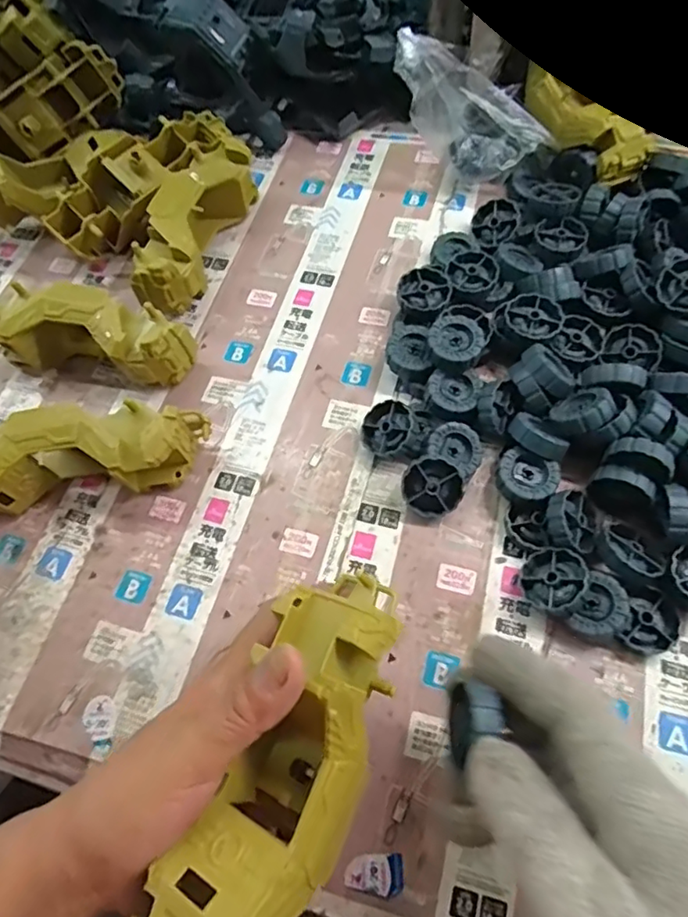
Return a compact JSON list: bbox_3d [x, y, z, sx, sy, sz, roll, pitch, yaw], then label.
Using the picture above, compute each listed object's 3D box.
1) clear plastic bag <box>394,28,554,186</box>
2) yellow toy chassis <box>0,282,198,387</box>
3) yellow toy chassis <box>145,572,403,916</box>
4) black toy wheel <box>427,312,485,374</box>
[{"bbox_3d":[0.103,-0.276,0.470,0.120,0.101,0.057,25,68,15],"label":"clear plastic bag"},{"bbox_3d":[-0.190,-0.088,0.430,0.159,0.064,0.049,12,66,9],"label":"yellow toy chassis"},{"bbox_3d":[-0.021,0.129,0.243,0.059,0.055,0.167,20,64,15],"label":"yellow toy chassis"},{"bbox_3d":[0.076,-0.080,0.395,0.035,0.016,0.036,-1,65,3],"label":"black toy wheel"}]

